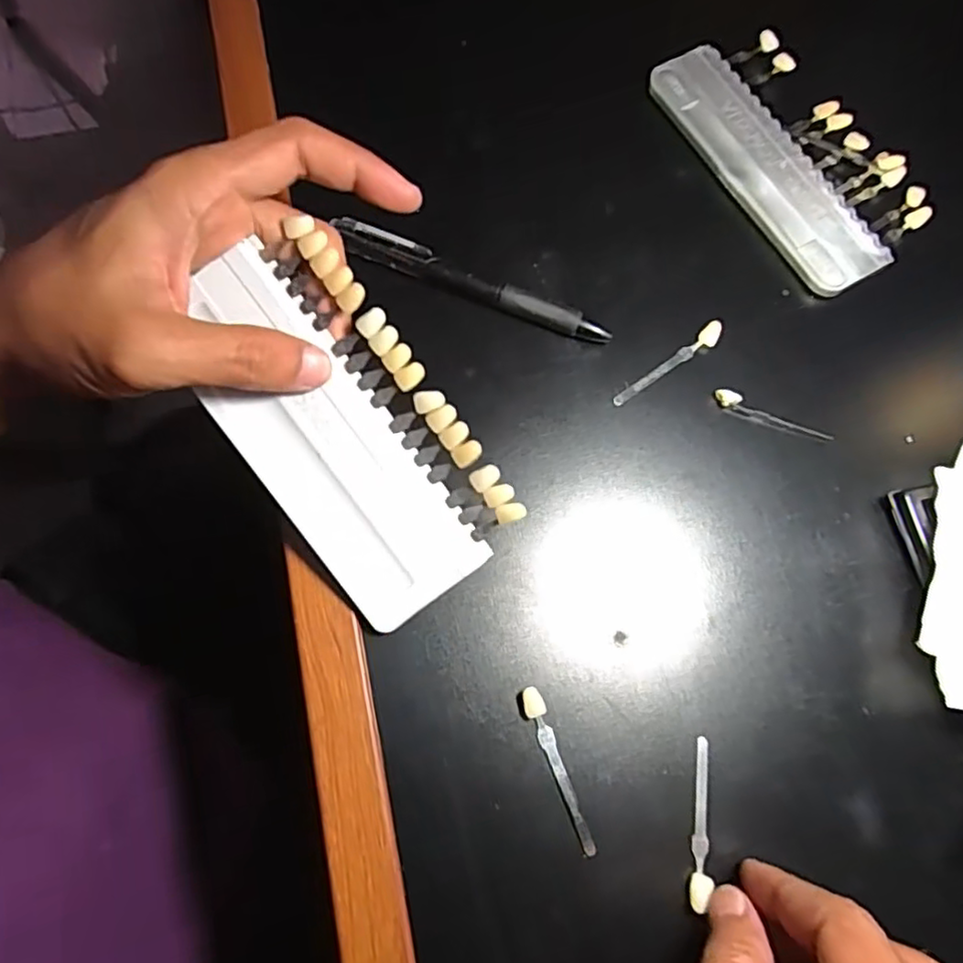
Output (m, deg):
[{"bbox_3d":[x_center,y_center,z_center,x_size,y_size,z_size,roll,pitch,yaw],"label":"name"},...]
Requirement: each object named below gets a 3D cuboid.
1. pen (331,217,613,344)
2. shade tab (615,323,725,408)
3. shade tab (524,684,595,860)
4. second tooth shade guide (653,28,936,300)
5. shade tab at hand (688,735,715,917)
[{"bbox_3d":[-0.005,-0.090,0.297,0.130,0.016,0.014,22,74,2],"label":"pen"},{"bbox_3d":[0.084,-0.052,0.295,0.061,0.006,0.007,-34,80,-12],"label":"shade tab"},{"bbox_3d":[0.028,0.107,0.243,0.008,0.005,0.061,-18,77,-8],"label":"shade tab"},{"bbox_3d":[0.155,-0.165,0.330,0.077,0.011,0.145,-31,79,-11],"label":"second tooth shade guide"},{"bbox_3d":[0.082,0.125,0.242,0.008,0.004,0.057,8,71,2],"label":"shade tab at hand"}]

